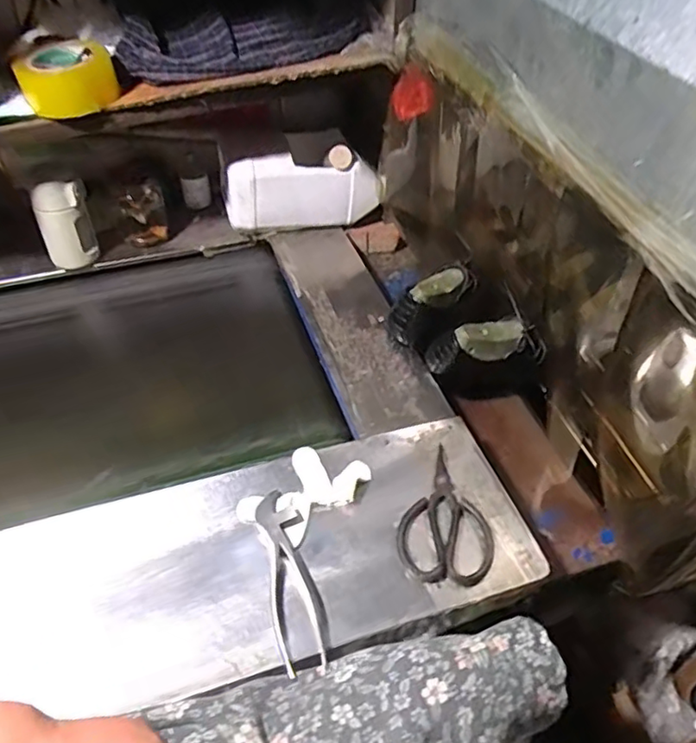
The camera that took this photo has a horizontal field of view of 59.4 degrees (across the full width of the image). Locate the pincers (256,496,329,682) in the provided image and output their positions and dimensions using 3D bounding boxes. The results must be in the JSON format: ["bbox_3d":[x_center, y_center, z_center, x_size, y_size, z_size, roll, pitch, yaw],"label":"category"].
[{"bbox_3d":[-0.058,0.204,0.616,0.049,0.010,0.190,-10,48,-9],"label":"pincers"}]

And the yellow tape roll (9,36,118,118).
[{"bbox_3d":[-0.363,-0.380,0.787,0.115,0.061,0.110,-18,50,-16],"label":"yellow tape roll"}]

